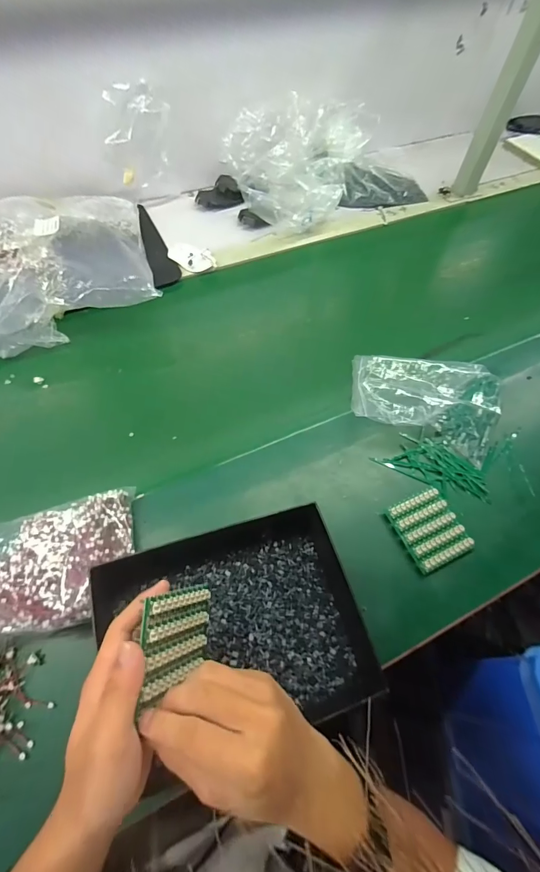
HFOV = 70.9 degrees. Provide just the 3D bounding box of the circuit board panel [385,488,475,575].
[{"bbox_3d":[0.201,0.118,0.480,0.077,0.012,0.085,-22,63,-12],"label":"circuit board panel"}]

